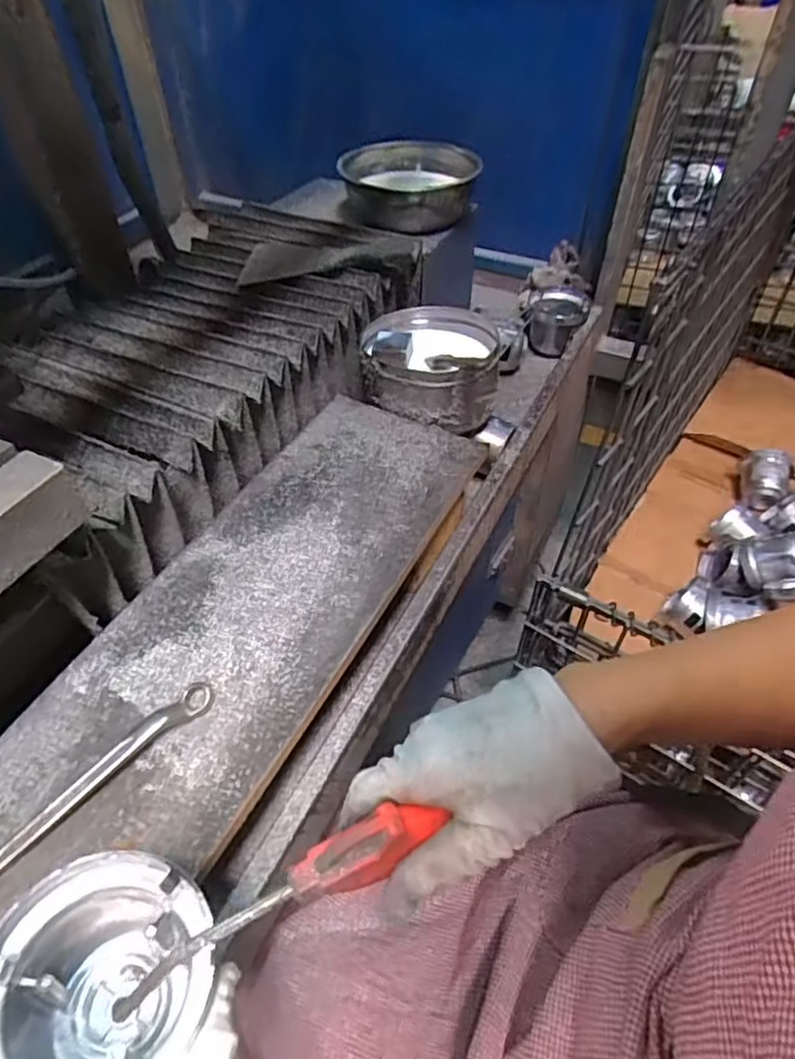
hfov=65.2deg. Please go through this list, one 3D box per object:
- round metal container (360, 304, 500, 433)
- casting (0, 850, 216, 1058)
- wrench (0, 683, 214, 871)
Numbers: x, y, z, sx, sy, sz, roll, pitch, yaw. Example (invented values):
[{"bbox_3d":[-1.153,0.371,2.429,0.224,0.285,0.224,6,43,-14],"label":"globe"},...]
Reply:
[{"bbox_3d":[0.038,-0.192,0.704,0.150,0.069,0.150,0,46,0],"label":"round metal container"},{"bbox_3d":[-0.129,0.204,0.282,0.092,0.081,0.083,-29,53,-24],"label":"casting"},{"bbox_3d":[-0.211,0.174,0.398,0.019,0.019,0.215,34,55,28],"label":"wrench"}]

